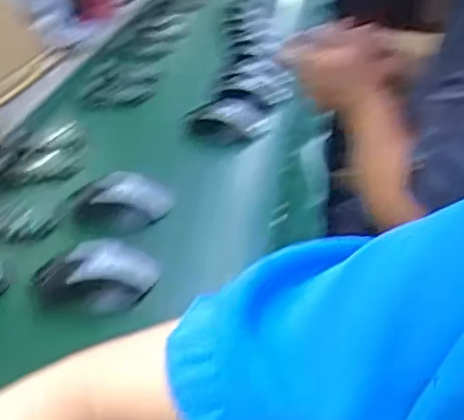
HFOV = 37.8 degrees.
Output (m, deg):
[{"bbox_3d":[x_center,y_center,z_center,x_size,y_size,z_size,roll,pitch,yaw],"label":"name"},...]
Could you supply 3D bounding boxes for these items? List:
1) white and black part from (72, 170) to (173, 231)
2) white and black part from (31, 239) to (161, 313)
[{"bbox_3d":[-0.125,-0.009,0.785,0.114,0.034,0.088,-6,31,-12],"label":"white and black part"},{"bbox_3d":[-0.131,0.063,0.661,0.116,0.030,0.081,-5,31,-9],"label":"white and black part"}]

